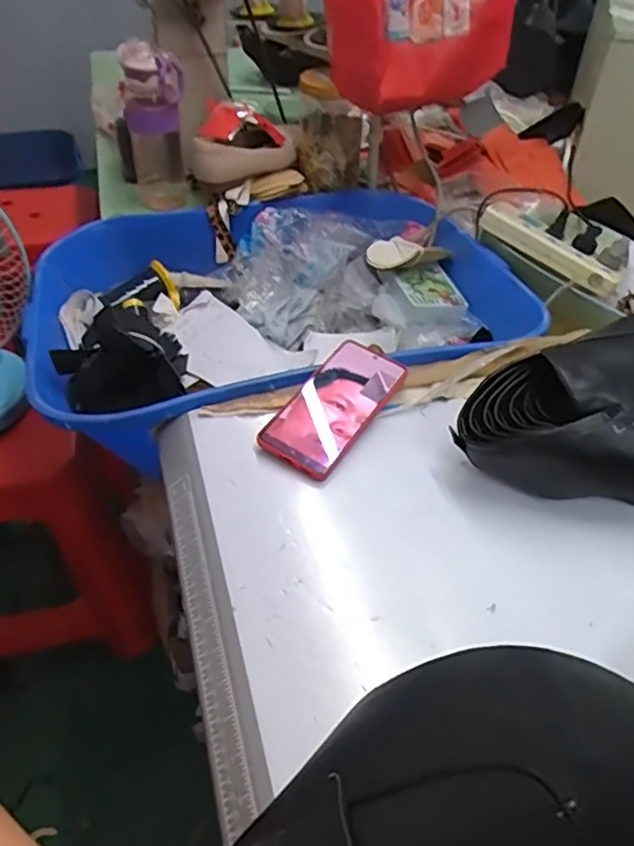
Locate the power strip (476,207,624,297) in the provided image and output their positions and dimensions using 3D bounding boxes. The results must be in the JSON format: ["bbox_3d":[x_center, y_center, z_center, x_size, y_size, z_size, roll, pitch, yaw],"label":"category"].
[{"bbox_3d":[0.324,-0.242,0.887,0.205,0.033,0.050,34,54,11],"label":"power strip"}]

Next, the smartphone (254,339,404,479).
[{"bbox_3d":[0.022,-0.021,0.632,0.078,0.016,0.175,31,56,15],"label":"smartphone"}]

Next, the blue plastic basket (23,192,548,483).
[{"bbox_3d":[-0.049,-0.159,0.868,0.629,0.138,0.474,-12,46,-13],"label":"blue plastic basket"}]

